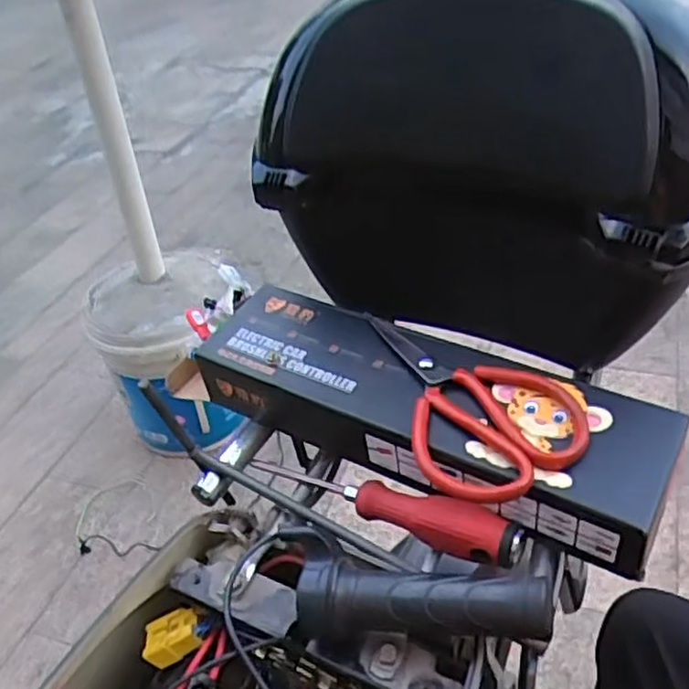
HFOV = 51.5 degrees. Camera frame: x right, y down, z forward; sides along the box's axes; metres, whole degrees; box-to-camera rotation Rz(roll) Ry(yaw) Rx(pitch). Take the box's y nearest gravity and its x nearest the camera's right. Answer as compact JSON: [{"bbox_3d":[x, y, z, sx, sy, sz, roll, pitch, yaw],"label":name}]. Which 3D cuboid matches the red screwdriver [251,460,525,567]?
[{"bbox_3d":[0.022,0.106,0.486,0.196,0.031,0.028,15,43,25],"label":"red screwdriver"}]

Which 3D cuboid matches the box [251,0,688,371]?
[{"bbox_3d":[0.141,-0.169,0.569,0.308,0.252,0.284,15,44,25],"label":"box"}]

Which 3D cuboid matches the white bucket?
[{"bbox_3d":[-0.330,0.021,1.391,0.263,0.336,0.260,-4,39,3],"label":"white bucket"}]

